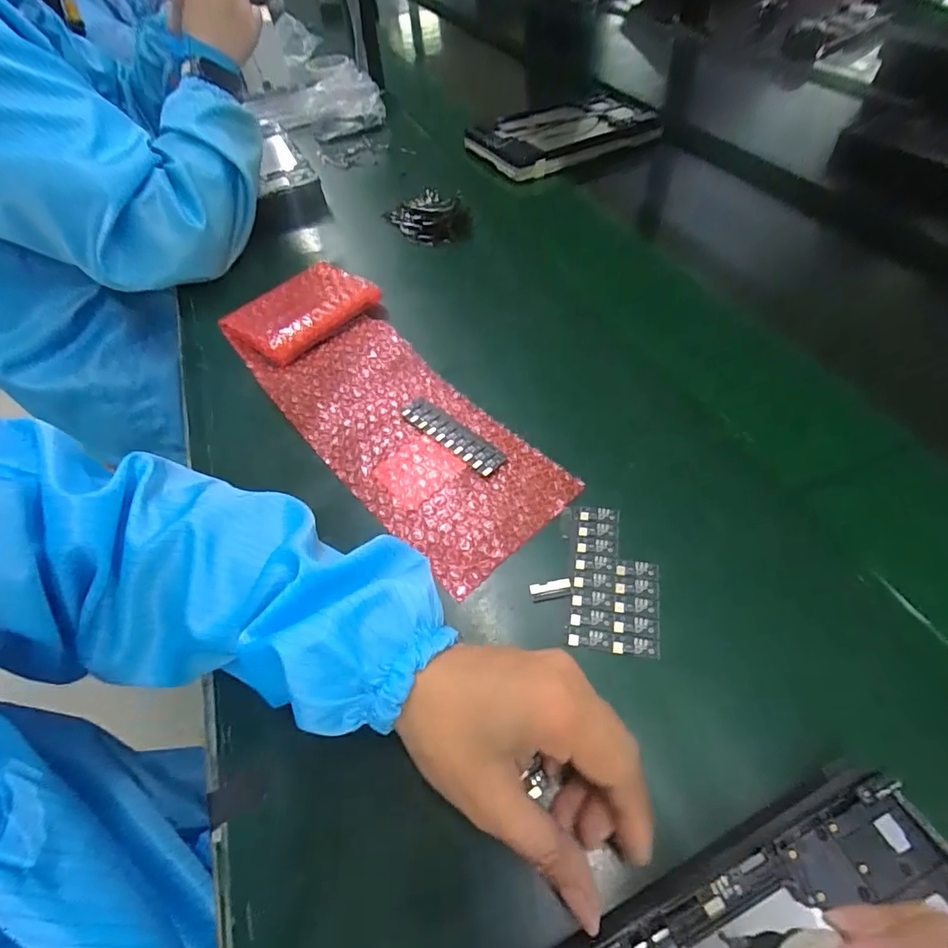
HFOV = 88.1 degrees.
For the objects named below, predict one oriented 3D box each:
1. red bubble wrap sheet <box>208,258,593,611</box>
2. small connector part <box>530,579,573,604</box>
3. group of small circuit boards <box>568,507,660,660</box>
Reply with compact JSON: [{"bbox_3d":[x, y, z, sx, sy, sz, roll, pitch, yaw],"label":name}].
[{"bbox_3d":[-0.087,-0.070,0.411,0.131,0.024,0.372,-33,57,-19],"label":"red bubble wrap sheet"},{"bbox_3d":[0.047,0.071,0.301,0.024,0.004,0.011,-8,52,-2],"label":"small connector part"},{"bbox_3d":[0.087,0.064,0.303,0.050,0.005,0.092,6,53,9],"label":"group of small circuit boards"}]

